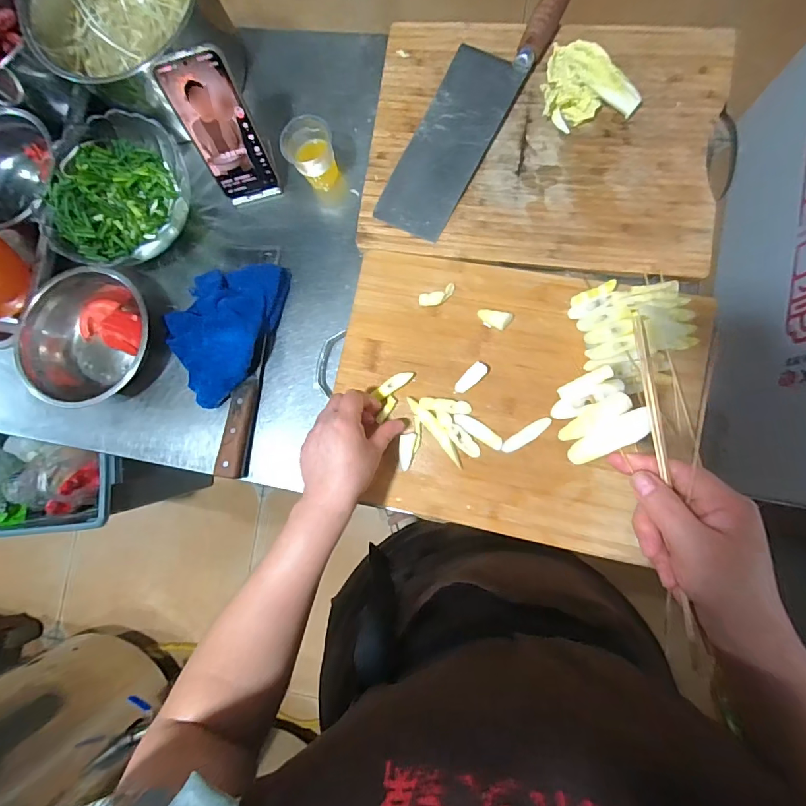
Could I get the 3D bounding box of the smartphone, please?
[{"bbox_3d":[-0.205,-0.306,0.497,0.072,0.161,0.008,-12,55,5],"label":"smartphone"}]

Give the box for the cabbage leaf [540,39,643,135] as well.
[{"bbox_3d":[0.208,-0.365,0.485,0.094,0.031,0.092,-7,84,5],"label":"cabbage leaf"}]

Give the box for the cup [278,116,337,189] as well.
[{"bbox_3d":[-0.110,-0.304,0.527,0.055,0.068,0.054,-1,85,6],"label":"cup"}]

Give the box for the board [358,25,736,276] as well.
[{"bbox_3d":[0.154,-0.300,0.497,0.383,0.026,0.277,8,86,7],"label":"board"}]

